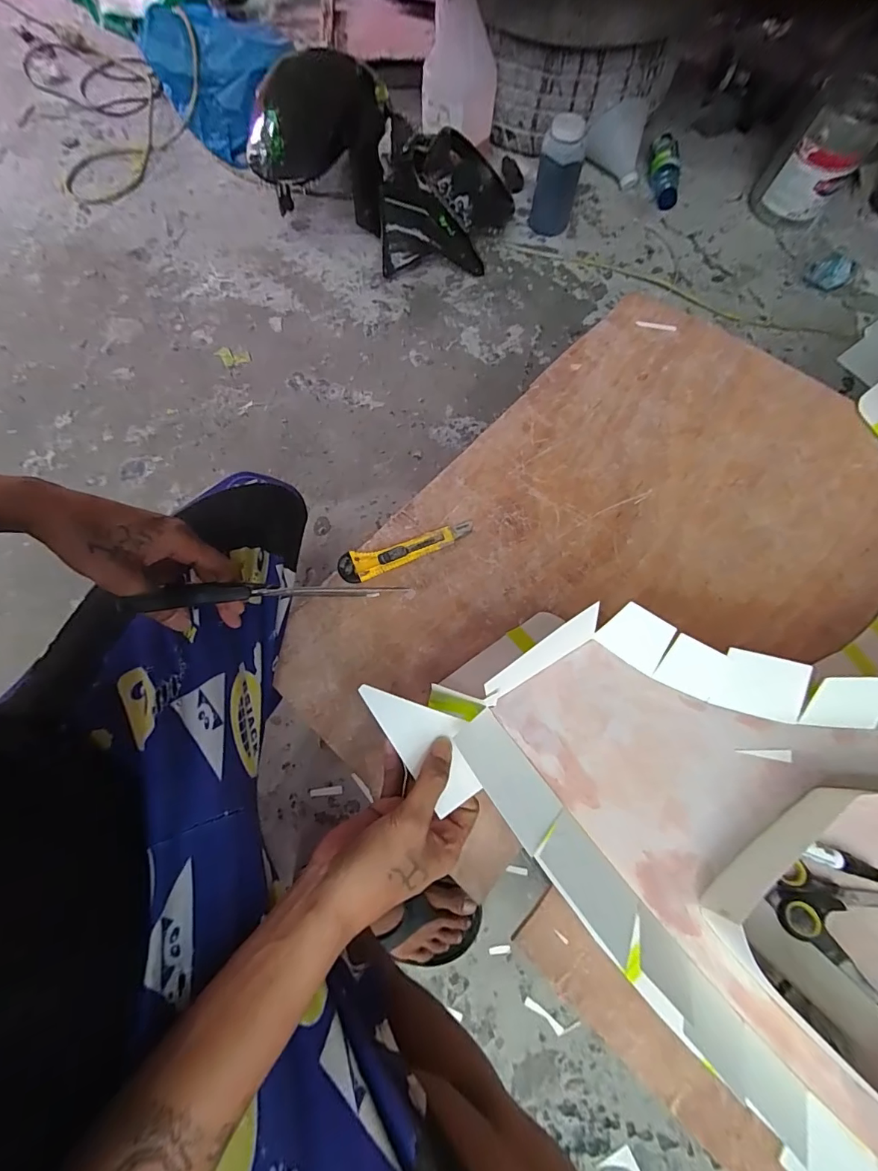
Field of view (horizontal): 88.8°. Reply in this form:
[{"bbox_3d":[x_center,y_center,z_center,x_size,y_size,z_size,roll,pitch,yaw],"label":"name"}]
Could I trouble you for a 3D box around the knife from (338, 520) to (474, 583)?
[{"bbox_3d":[-0.036,-0.041,0.540,0.167,0.012,0.036,-17,74,-6],"label":"knife"}]

